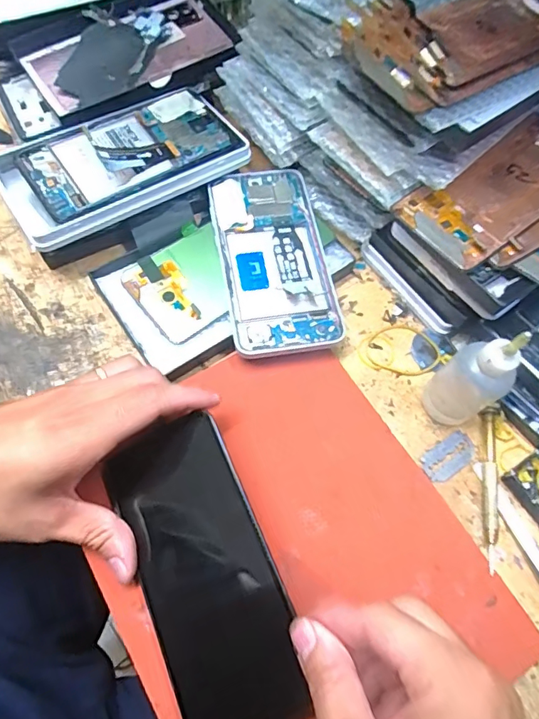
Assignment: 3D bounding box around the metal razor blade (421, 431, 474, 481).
[{"bbox_3d":[0.122,0.066,0.321,0.041,0.004,0.022,-28,77,-17],"label":"metal razor blade"}]

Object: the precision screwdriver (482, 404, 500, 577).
[{"bbox_3d":[0.145,0.082,0.310,0.011,0.012,0.107,12,66,2],"label":"precision screwdriver"}]

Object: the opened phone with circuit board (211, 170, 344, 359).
[{"bbox_3d":[0.003,-0.078,0.354,0.078,0.009,0.158,-9,66,-7],"label":"opened phone with circuit board"}]

